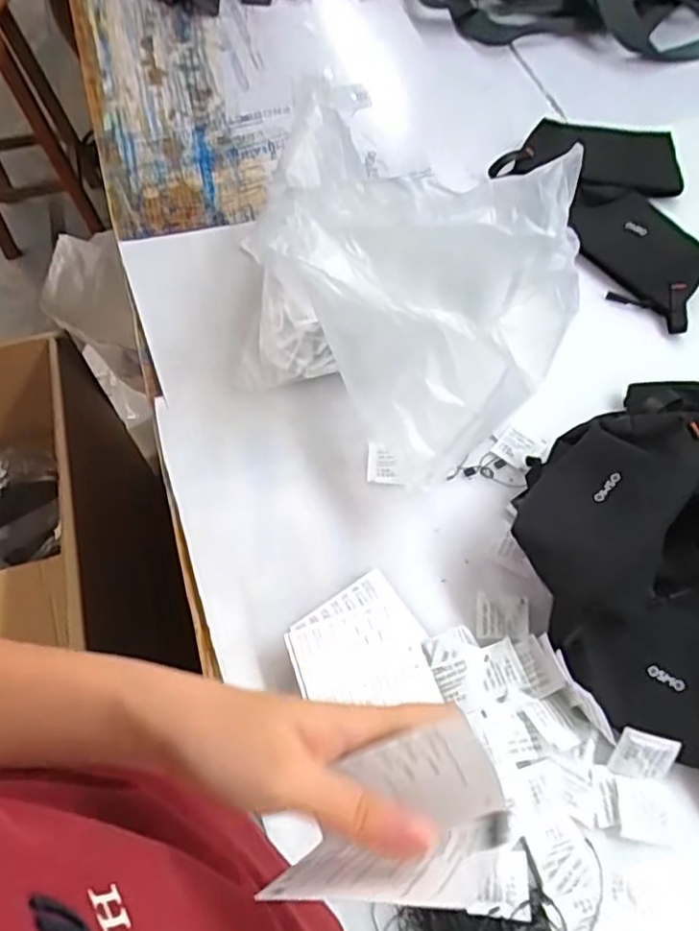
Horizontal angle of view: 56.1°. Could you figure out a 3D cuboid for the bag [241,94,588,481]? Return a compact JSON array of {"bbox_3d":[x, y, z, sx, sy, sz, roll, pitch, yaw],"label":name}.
[{"bbox_3d":[0.023,-0.153,0.589,0.309,0.219,0.201,39,67,22],"label":"bag"}]

